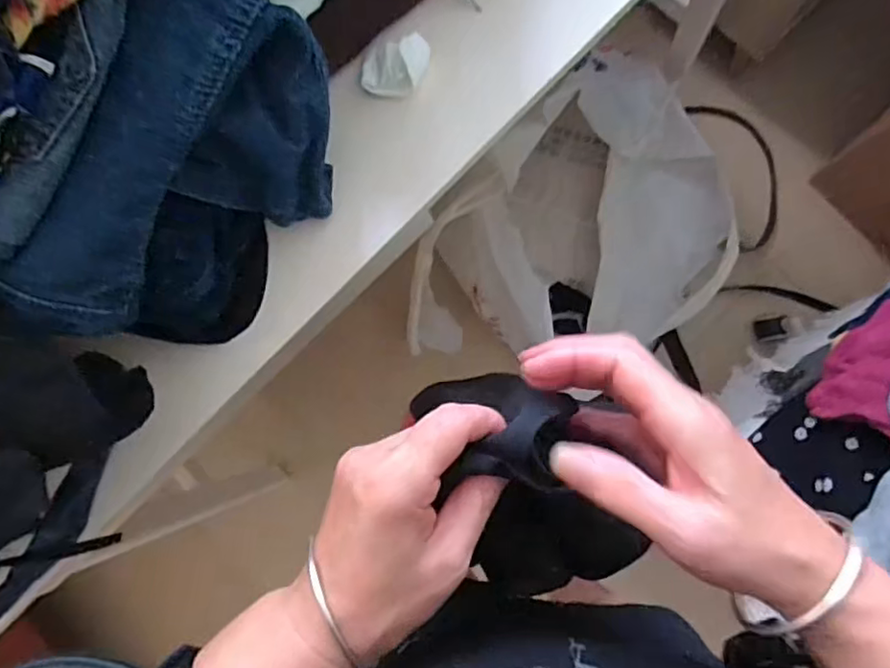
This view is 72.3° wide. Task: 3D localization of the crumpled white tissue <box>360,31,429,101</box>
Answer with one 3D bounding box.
[{"bbox_3d":[-0.039,-0.209,0.480,0.055,0.025,0.039,-12,84,5],"label":"crumpled white tissue"}]

